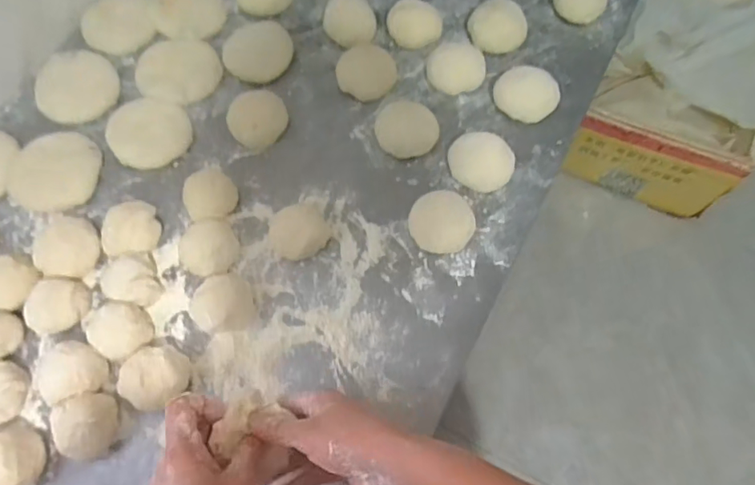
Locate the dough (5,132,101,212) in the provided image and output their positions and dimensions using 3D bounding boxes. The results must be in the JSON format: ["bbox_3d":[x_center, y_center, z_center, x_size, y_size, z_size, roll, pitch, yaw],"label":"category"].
[{"bbox_3d":[-0.346,-0.078,0.569,0.086,0.015,0.084,5,68,2],"label":"dough"}]

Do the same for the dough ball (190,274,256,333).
[{"bbox_3d":[-0.148,0.060,0.511,0.054,0.037,0.053,0,68,0],"label":"dough ball"}]

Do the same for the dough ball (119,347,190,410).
[{"bbox_3d":[-0.205,0.125,0.489,0.057,0.031,0.054,0,68,0],"label":"dough ball"}]

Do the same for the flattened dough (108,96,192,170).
[{"bbox_3d":[-0.257,-0.126,0.601,0.084,0.007,0.088,0,68,0],"label":"flattened dough"}]

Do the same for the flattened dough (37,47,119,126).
[{"bbox_3d":[-0.347,-0.181,0.618,0.086,0.017,0.091,0,68,0],"label":"flattened dough"}]

